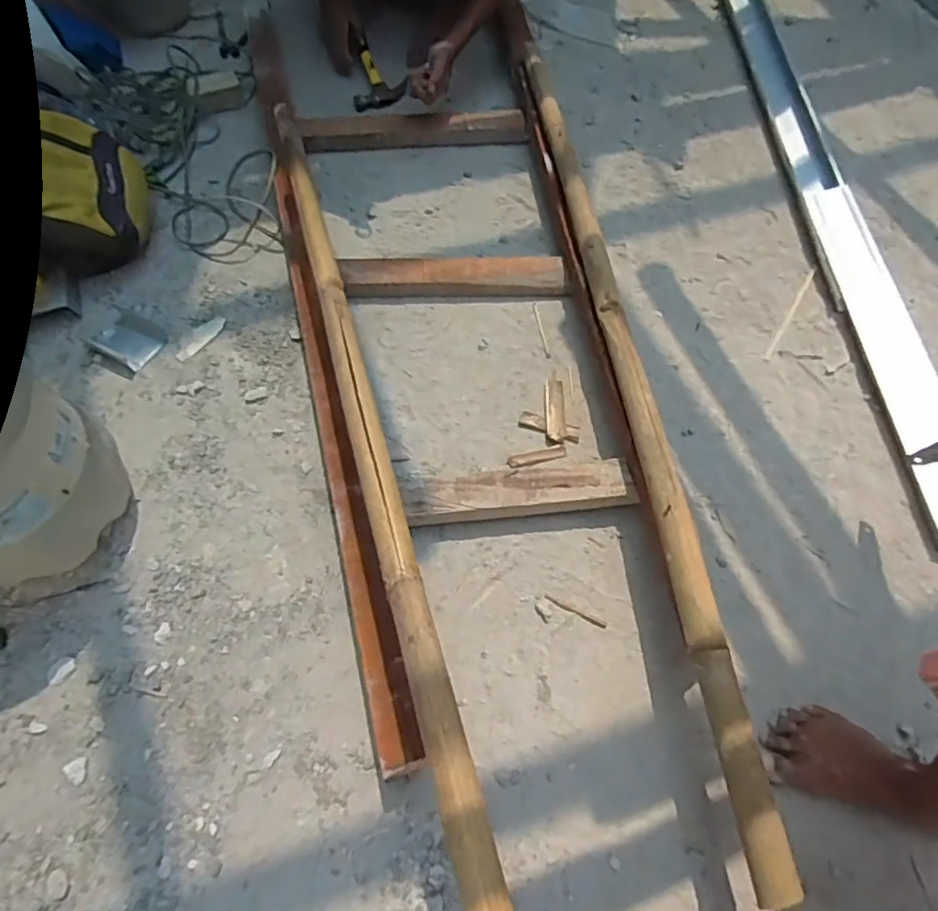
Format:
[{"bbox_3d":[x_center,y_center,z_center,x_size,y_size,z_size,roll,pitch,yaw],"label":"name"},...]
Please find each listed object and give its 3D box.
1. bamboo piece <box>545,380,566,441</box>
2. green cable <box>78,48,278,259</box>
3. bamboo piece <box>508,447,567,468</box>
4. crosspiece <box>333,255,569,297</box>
[{"bbox_3d":[0.137,-0.077,0.904,0.029,0.016,0.116,3,64,-2],"label":"bamboo piece"},{"bbox_3d":[-0.547,-0.603,1.109,0.311,0.062,0.593,-19,67,-12],"label":"green cable"},{"bbox_3d":[0.104,0.002,0.868,0.094,0.011,0.019,-14,66,-10],"label":"bamboo piece"},{"bbox_3d":[-0.031,-0.311,0.993,0.398,0.054,0.070,-2,65,-4],"label":"crosspiece"}]

